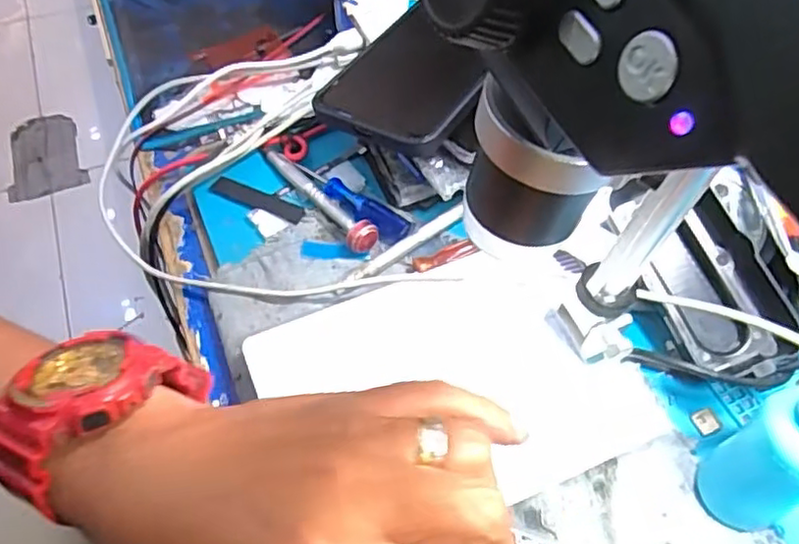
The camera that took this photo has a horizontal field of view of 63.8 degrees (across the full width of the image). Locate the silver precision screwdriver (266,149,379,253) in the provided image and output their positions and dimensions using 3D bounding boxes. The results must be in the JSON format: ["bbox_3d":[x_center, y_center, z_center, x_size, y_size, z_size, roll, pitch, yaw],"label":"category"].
[{"bbox_3d":[-0.046,-0.046,0.366,0.016,0.021,0.095,-32,63,-20],"label":"silver precision screwdriver"}]

